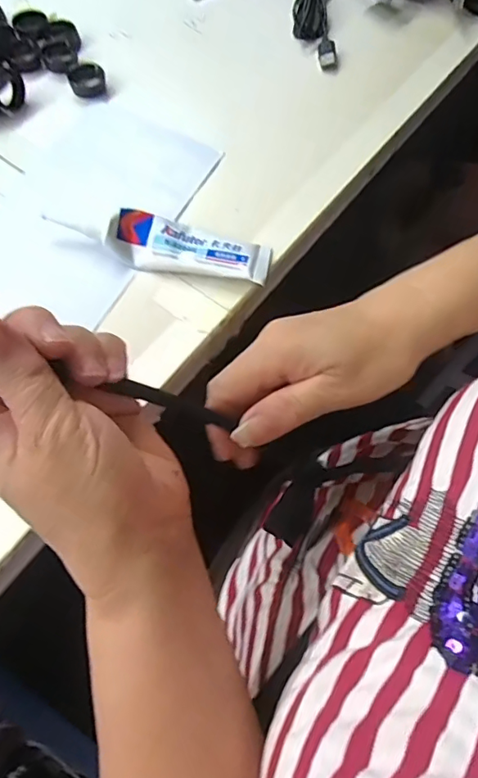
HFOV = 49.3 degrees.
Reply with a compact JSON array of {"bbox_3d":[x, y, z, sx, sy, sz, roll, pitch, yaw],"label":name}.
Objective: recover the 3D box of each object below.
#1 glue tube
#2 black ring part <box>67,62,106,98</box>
[{"bbox_3d":[-0.048,-0.096,0.348,0.137,0.023,0.032,12,66,2],"label":"glue tube"},{"bbox_3d":[-0.122,-0.247,0.417,0.028,0.010,0.033,-3,66,-5],"label":"black ring part"}]

